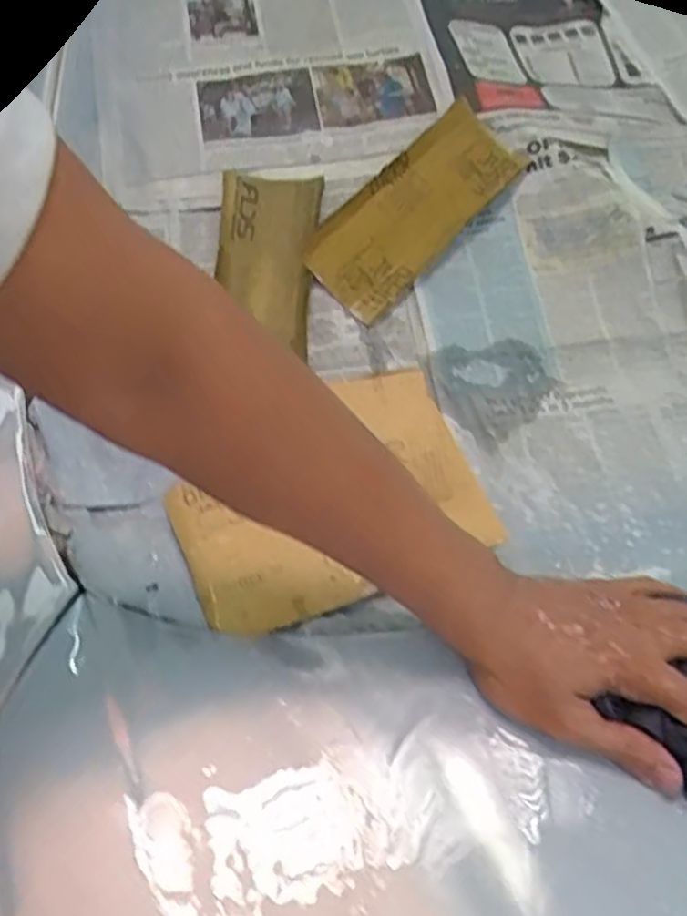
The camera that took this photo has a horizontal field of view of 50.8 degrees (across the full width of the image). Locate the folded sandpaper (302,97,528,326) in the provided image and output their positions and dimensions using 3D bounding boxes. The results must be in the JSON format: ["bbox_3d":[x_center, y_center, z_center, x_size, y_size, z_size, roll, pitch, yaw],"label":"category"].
[{"bbox_3d":[0.061,-0.216,0.631,0.088,0.021,0.218,41,74,1],"label":"folded sandpaper"}]

